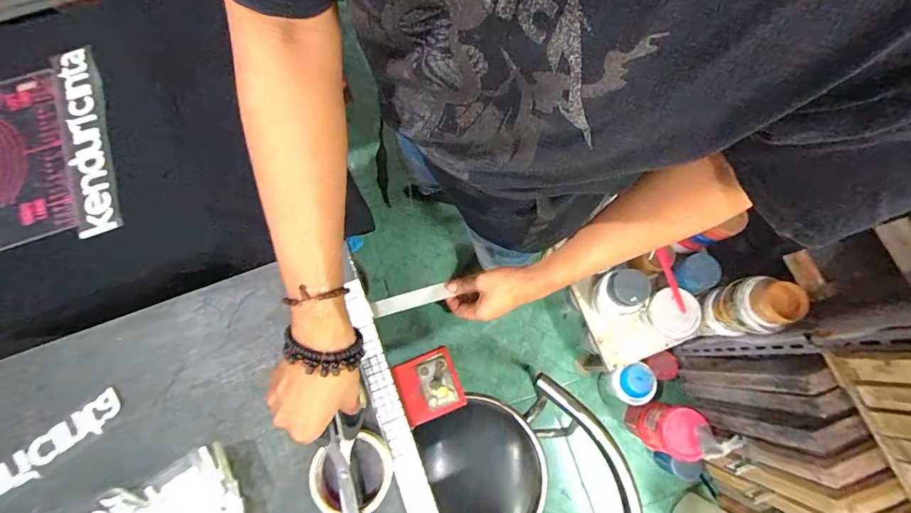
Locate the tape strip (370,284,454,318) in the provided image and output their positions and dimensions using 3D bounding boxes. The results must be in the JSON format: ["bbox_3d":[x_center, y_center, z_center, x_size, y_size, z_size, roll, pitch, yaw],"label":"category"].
[{"bbox_3d":[-0.063,0.061,0.561,0.114,0.011,0.023,-14,75,-29],"label":"tape strip"}]

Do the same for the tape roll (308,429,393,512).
[{"bbox_3d":[-0.119,0.247,0.459,0.089,0.029,0.083,0,76,0],"label":"tape roll"}]

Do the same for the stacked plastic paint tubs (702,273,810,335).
[{"bbox_3d":[0.703,0.124,0.971,0.124,0.195,0.107,34,78,8],"label":"stacked plastic paint tubs"}]

